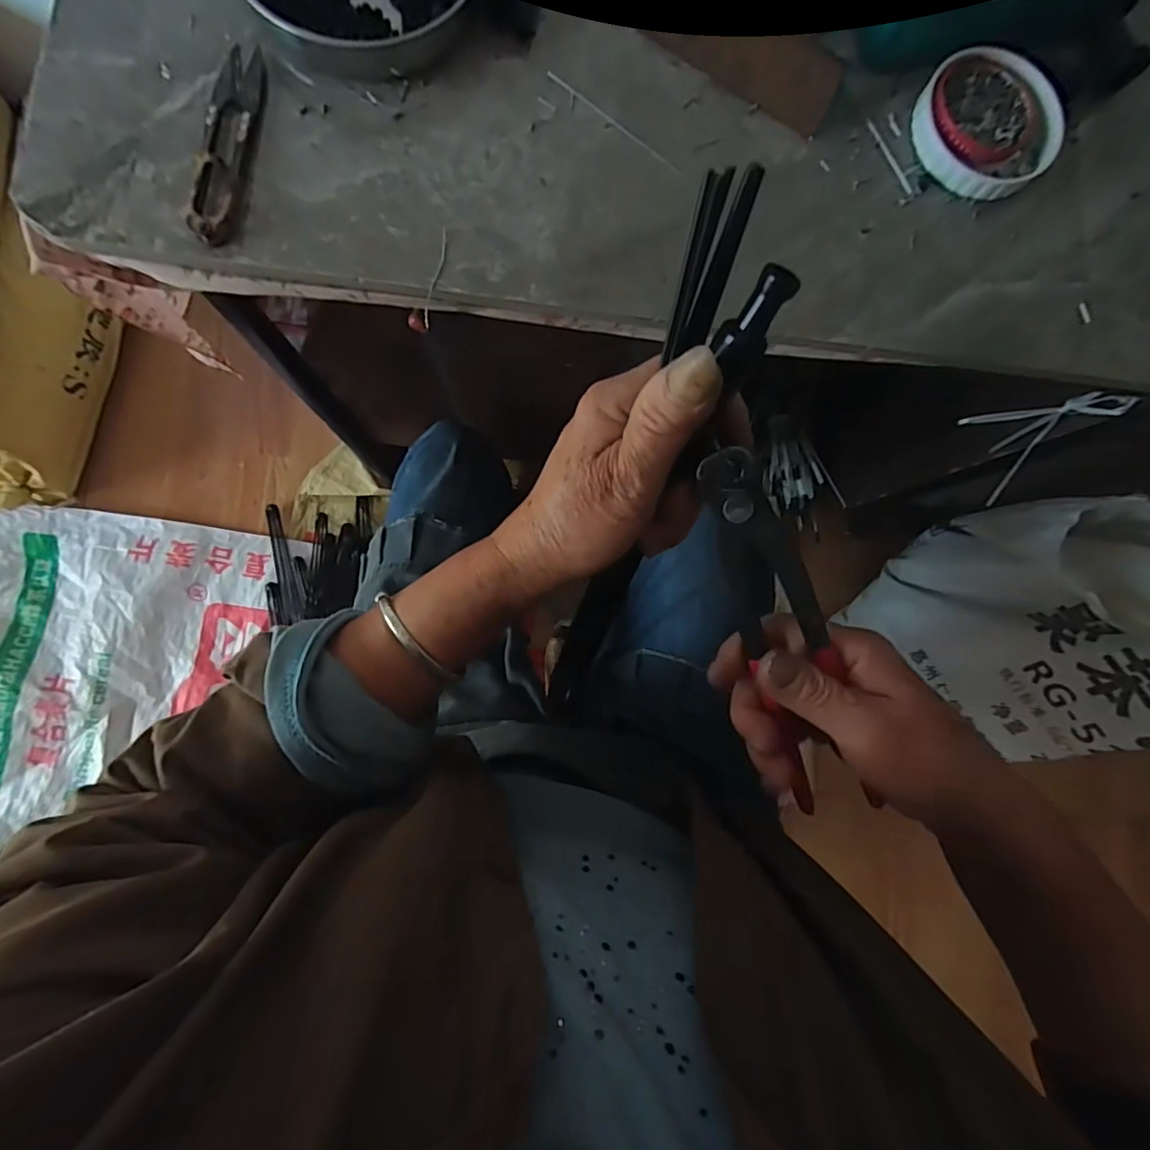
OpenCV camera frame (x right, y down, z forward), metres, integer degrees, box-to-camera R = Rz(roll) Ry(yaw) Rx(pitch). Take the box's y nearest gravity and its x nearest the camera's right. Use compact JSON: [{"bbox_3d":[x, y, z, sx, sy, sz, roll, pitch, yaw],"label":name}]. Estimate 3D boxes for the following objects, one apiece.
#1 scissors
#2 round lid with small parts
[{"bbox_3d":[-0.191,-0.238,0.306,0.026,0.008,0.118,9,84,-4],"label":"scissors"},{"bbox_3d":[0.258,-0.282,0.348,0.088,0.013,0.092,1,84,-5],"label":"round lid with small parts"}]

